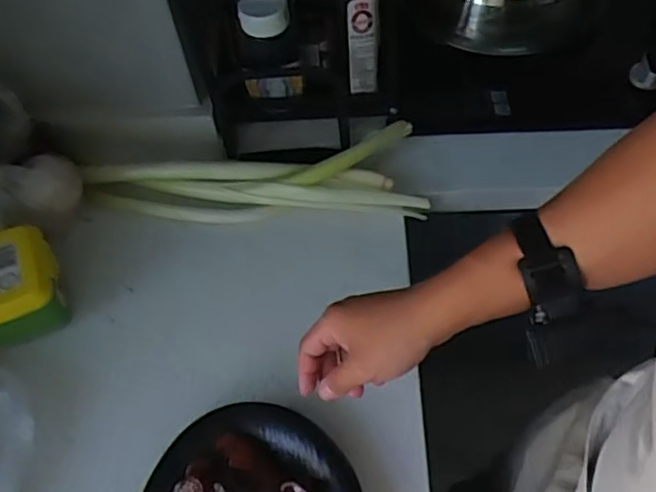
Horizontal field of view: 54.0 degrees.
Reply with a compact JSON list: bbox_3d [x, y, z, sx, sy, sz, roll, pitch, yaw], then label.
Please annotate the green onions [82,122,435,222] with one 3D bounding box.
[{"bbox_3d":[-0.088,-0.074,0.720,0.375,0.033,0.102,-5,59,-1],"label":"green onions"}]

